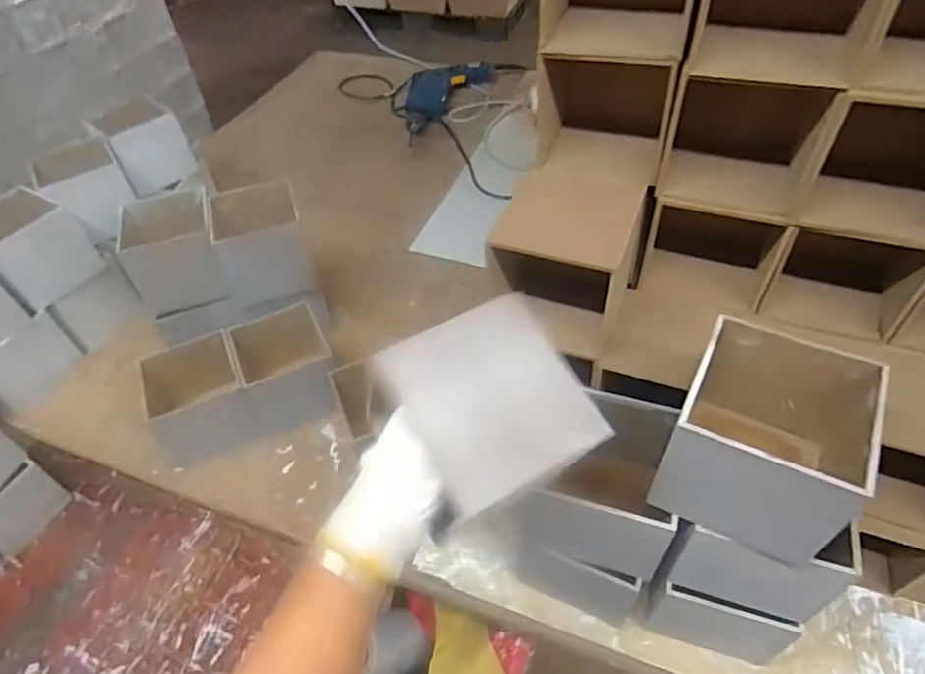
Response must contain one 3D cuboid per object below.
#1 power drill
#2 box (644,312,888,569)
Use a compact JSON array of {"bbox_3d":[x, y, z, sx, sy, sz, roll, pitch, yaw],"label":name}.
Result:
[{"bbox_3d":[-0.056,-0.561,1.336,0.135,0.063,0.340,26,55,23],"label":"power drill"},{"bbox_3d":[0.217,0.070,0.423,0.110,0.107,0.118,23,54,21],"label":"box"}]

